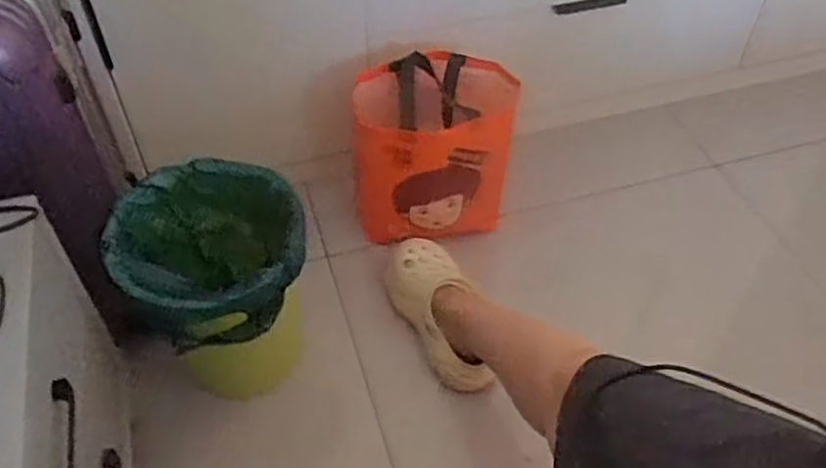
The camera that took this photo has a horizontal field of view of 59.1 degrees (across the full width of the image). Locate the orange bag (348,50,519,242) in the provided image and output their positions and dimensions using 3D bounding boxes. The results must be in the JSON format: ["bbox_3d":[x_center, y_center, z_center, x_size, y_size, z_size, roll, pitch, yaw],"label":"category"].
[{"bbox_3d":[0.034,-0.141,1.250,0.273,0.266,0.173,-5,49,-6],"label":"orange bag"}]

